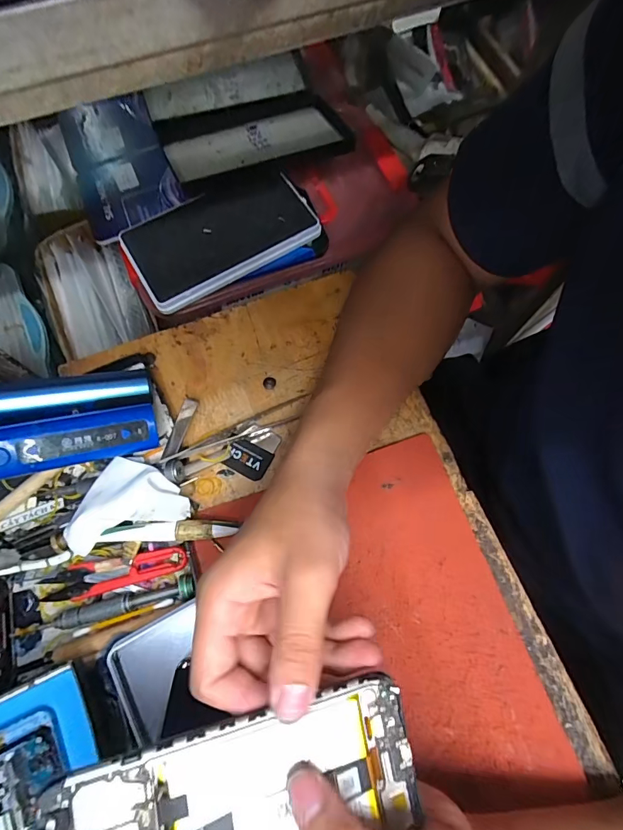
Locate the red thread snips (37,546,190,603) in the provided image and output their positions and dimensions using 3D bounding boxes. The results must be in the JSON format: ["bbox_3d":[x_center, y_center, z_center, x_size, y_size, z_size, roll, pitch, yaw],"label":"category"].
[{"bbox_3d":[-0.141,0.114,0.305,0.101,0.006,0.023,-14,72,-5],"label":"red thread snips"}]

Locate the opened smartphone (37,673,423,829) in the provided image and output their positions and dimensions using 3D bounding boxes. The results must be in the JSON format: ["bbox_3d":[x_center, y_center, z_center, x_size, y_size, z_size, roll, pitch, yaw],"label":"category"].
[{"bbox_3d":[-0.029,0.173,0.186,0.159,0.009,0.070,-11,72,-16],"label":"opened smartphone"}]

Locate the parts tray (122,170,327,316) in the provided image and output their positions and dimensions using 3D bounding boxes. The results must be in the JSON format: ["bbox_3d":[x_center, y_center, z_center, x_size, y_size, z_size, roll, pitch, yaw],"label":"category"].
[{"bbox_3d":[-0.091,-0.184,0.424,0.181,0.020,0.099,-30,74,-10],"label":"parts tray"}]

